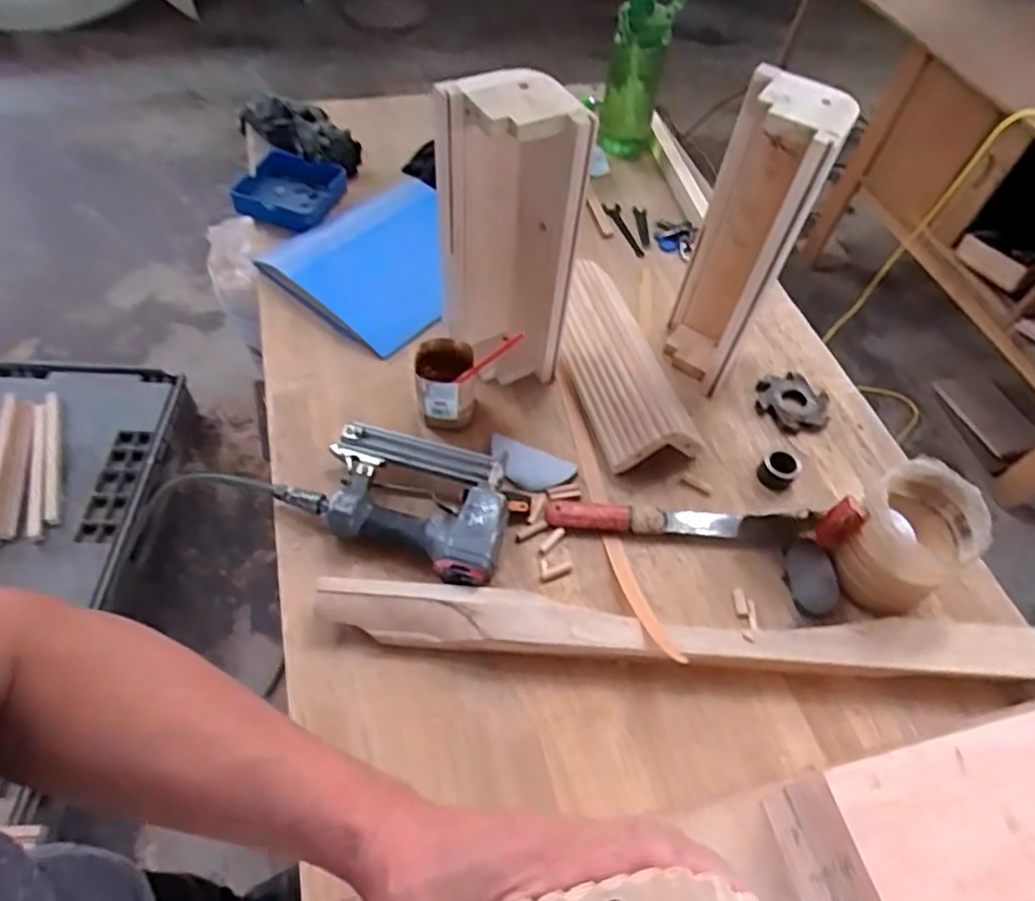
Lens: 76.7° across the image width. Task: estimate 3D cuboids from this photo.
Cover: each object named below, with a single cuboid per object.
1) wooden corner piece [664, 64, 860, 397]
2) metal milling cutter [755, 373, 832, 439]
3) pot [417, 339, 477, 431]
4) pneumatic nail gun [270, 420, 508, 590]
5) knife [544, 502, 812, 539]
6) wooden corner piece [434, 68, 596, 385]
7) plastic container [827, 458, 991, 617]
[{"bbox_3d":[0.276,-0.245,0.813,0.106,0.366,0.128,19,56,8],"label":"wooden corner piece"},{"bbox_3d":[0.395,-0.067,0.933,0.101,0.019,0.102,2,55,-3],"label":"metal milling cutter"},{"bbox_3d":[-0.091,-0.085,0.847,0.077,0.083,0.087,-2,56,-7],"label":"pot"},{"bbox_3d":[-0.127,0.050,0.762,0.260,0.049,0.155,23,57,10],"label":"pneumatic nail gun"},{"bbox_3d":[0.204,0.088,0.803,0.334,0.032,0.038,2,55,-4],"label":"knife"},{"bbox_3d":[-0.013,-0.242,0.788,0.164,0.373,0.102,6,55,-1],"label":"wooden corner piece"},{"bbox_3d":[0.433,0.103,0.738,0.131,0.125,0.115,-37,66,-26],"label":"plastic container"}]

